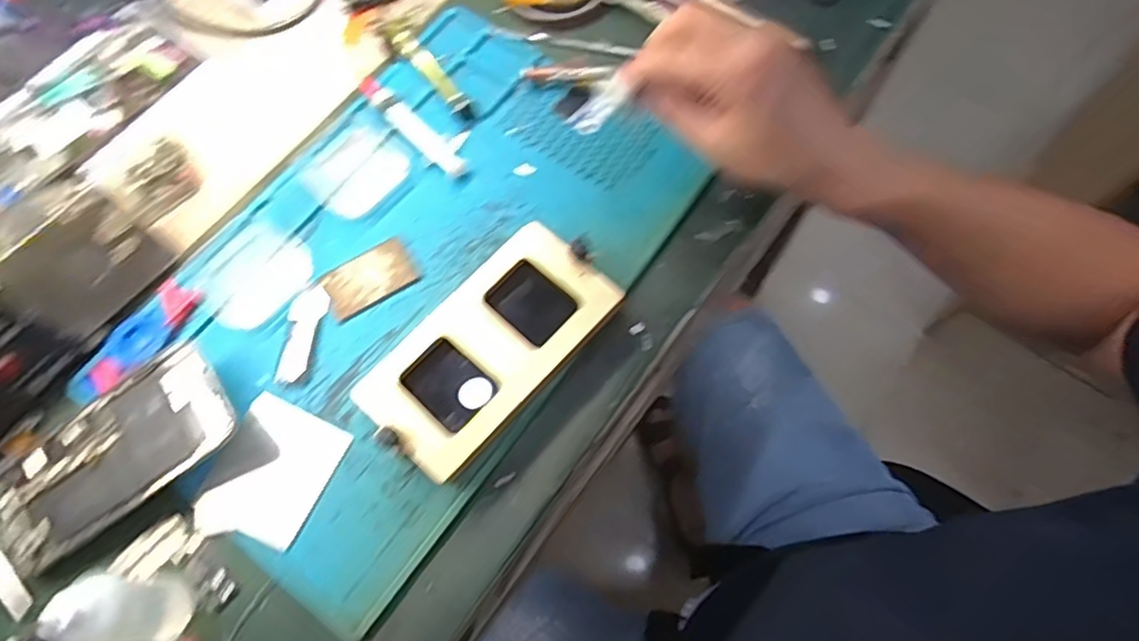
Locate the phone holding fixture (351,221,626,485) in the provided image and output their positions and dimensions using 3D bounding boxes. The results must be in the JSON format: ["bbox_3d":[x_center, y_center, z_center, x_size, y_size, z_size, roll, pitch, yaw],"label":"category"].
[{"bbox_3d":[-0.048,0.015,0.396,0.083,0.020,0.158,40,75,17],"label":"phone holding fixture"}]

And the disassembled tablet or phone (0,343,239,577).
[{"bbox_3d":[-0.267,0.079,0.375,0.149,0.007,0.067,-36,79,-3],"label":"disassembled tablet or phone"}]

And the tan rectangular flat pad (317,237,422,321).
[{"bbox_3d":[-0.132,-0.028,0.427,0.058,0.004,0.037,-32,70,-10],"label":"tan rectangular flat pad"}]

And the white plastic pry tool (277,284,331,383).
[{"bbox_3d":[-0.172,0.007,0.411,0.023,0.006,0.066,8,68,6],"label":"white plastic pry tool"}]

